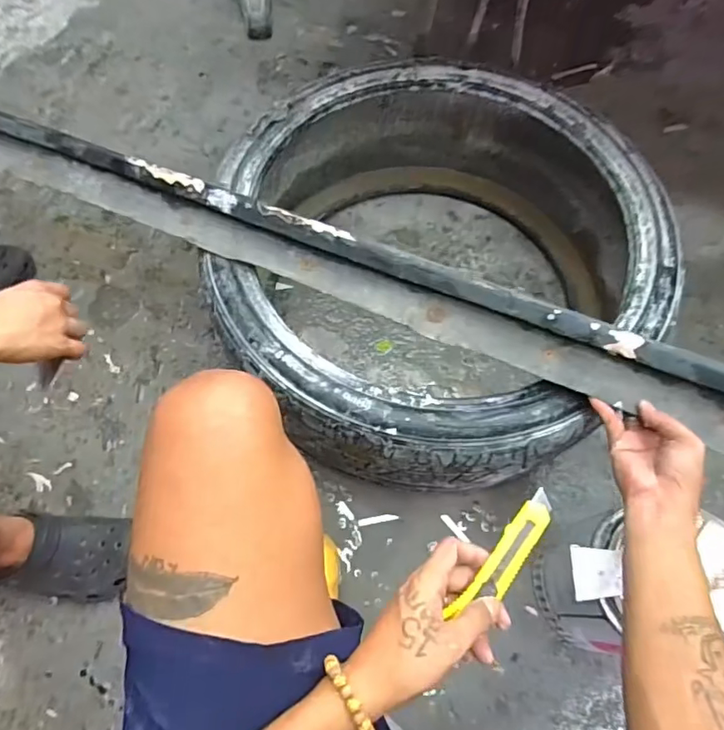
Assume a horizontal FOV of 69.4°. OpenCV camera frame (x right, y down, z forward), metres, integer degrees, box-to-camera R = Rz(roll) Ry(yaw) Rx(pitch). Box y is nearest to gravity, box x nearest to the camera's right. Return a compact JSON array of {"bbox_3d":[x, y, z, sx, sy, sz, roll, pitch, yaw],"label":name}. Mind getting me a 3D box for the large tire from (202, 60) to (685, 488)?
[{"bbox_3d":[0.110,-0.146,0.783,0.571,0.255,0.639,6,67,2],"label":"large tire"}]

